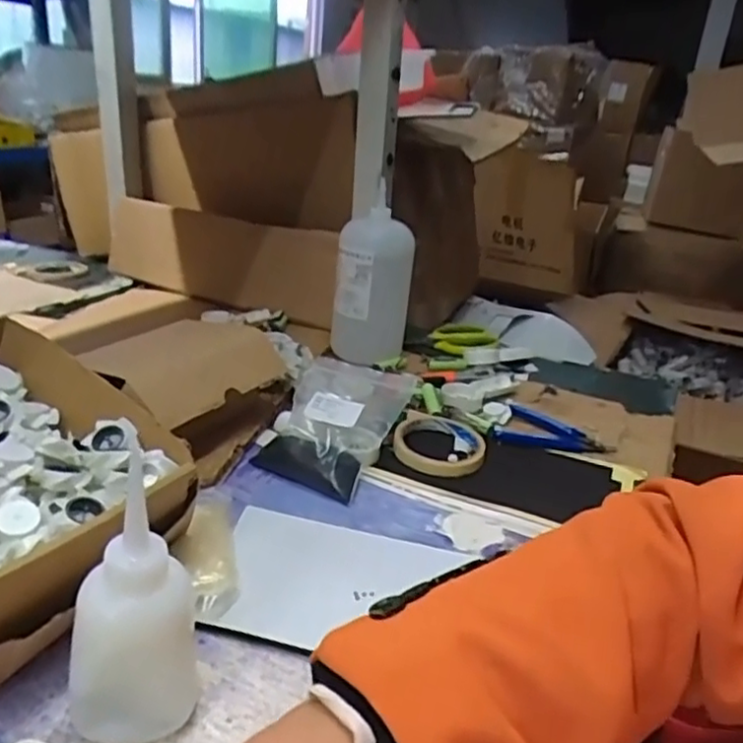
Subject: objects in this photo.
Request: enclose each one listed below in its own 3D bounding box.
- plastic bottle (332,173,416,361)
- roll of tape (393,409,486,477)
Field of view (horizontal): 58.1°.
[{"bbox_3d":[0.002,-0.105,0.840,0.091,0.188,0.072,8,23,9],"label":"plastic bottle"},{"bbox_3d":[0.068,0.069,0.663,0.087,0.016,0.093,8,23,8],"label":"roll of tape"}]

